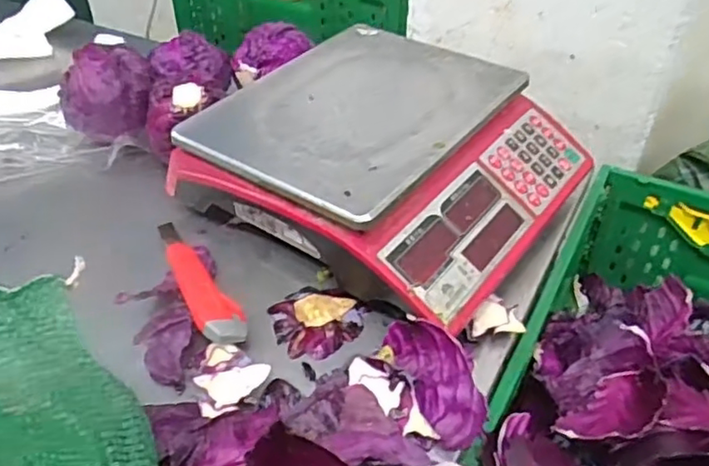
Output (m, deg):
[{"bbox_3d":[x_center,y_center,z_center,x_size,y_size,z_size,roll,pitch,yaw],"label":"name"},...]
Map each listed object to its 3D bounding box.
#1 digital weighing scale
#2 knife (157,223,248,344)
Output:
[{"bbox_3d":[0.035,-0.069,0.623,0.297,0.114,0.287,27,47,27],"label":"digital weighing scale"},{"bbox_3d":[-0.141,0.036,0.561,0.038,0.029,0.180,-20,45,-22],"label":"knife"}]

